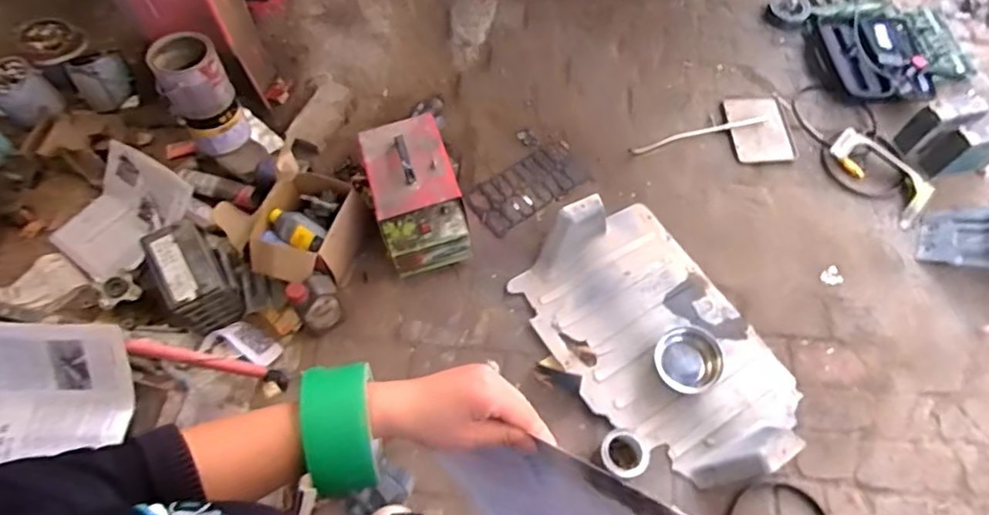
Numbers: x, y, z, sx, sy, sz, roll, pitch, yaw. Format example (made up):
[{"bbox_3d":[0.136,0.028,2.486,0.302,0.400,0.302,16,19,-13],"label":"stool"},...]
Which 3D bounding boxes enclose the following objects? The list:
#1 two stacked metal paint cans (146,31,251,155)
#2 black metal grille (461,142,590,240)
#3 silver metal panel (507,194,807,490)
[{"bbox_3d":[-0.799,-0.447,1.662,0.172,0.269,0.188,-27,67,-14],"label":"two stacked metal paint cans"},{"bbox_3d":[0.105,-0.216,1.829,0.369,0.022,0.173,-33,69,-16],"label":"black metal grille"},{"bbox_3d":[0.422,0.186,1.556,0.489,0.150,0.772,-32,68,-16],"label":"silver metal panel"}]

